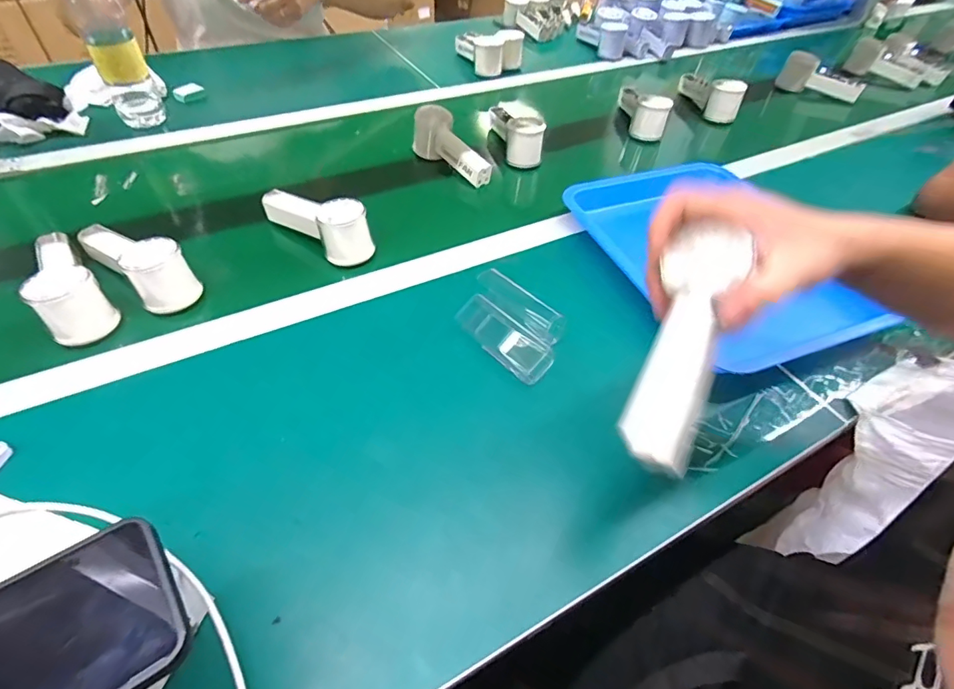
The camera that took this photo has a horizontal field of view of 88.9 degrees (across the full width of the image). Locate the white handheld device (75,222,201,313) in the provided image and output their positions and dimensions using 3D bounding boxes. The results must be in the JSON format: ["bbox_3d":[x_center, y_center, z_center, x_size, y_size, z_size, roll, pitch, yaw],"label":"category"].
[{"bbox_3d":[-0.362,-0.093,0.515,0.148,0.059,0.055,31,53,23],"label":"white handheld device"}]

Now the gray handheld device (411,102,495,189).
[{"bbox_3d":[-0.037,-0.288,0.720,0.046,0.059,0.153,-35,70,-30],"label":"gray handheld device"}]

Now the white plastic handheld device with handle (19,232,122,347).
[{"bbox_3d":[-0.421,-0.066,0.488,0.054,0.063,0.138,-35,58,-30],"label":"white plastic handheld device with handle"}]

